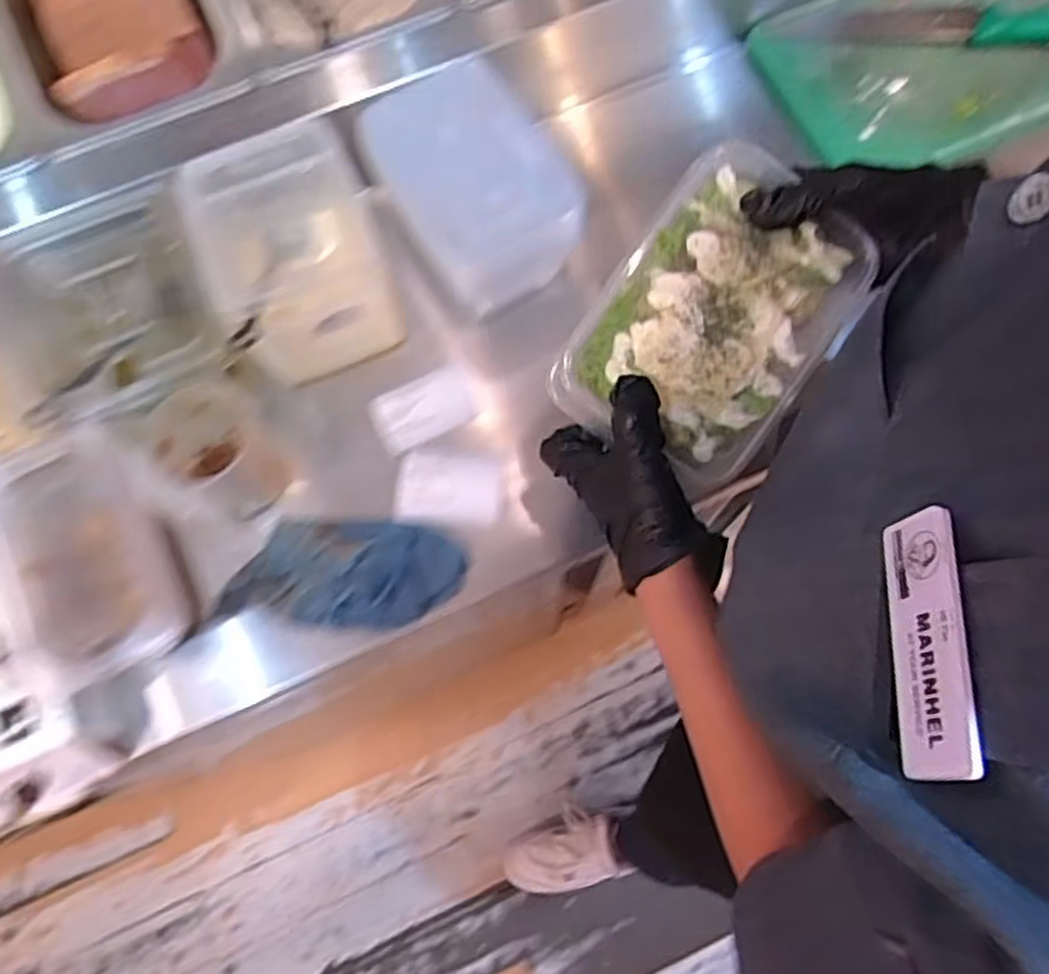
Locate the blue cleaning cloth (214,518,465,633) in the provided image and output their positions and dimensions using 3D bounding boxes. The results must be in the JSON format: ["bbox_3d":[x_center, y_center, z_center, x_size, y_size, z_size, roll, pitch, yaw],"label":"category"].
[{"bbox_3d":[-0.138,0.064,0.583,0.177,0.029,0.083,5,74,3],"label":"blue cleaning cloth"}]

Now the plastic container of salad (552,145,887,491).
[{"bbox_3d":[0.105,-0.096,0.447,0.118,0.055,0.143,38,86,-6],"label":"plastic container of salad"}]

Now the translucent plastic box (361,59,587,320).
[{"bbox_3d":[-0.044,-0.234,0.631,0.126,0.106,0.172,-31,75,-7],"label":"translucent plastic box"}]

